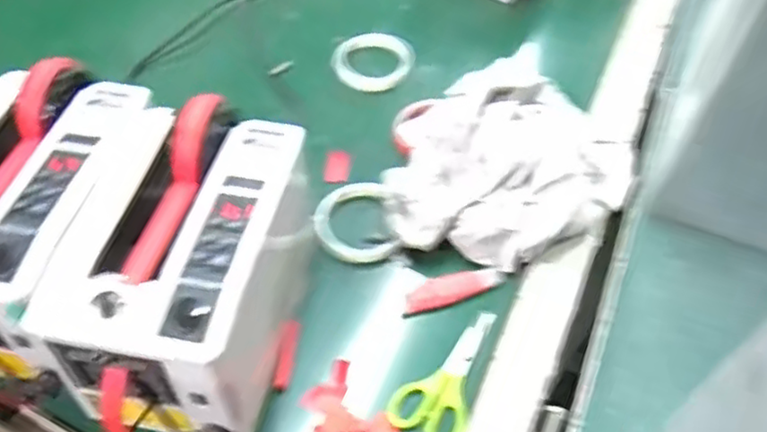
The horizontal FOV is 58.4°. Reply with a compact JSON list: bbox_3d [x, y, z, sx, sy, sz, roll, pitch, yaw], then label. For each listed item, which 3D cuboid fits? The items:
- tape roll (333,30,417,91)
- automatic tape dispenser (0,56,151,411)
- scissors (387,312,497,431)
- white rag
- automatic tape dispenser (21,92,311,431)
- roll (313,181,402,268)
[{"bbox_3d":[-0.016,-0.182,0.799,0.091,0.015,0.088,-2,60,4],"label":"tape roll"},{"bbox_3d":[-0.280,0.003,0.551,0.142,0.115,0.243,9,54,5],"label":"automatic tape dispenser"},{"bbox_3d":[0.054,0.129,0.574,0.061,0.009,0.130,21,56,14],"label":"scissors"},{"bbox_3d":[0.119,-0.059,0.671,0.259,0.079,0.202,-28,59,-20],"label":"white rag"},{"bbox_3d":[-0.150,0.050,0.538,0.141,0.147,0.240,10,54,6],"label":"automatic tape dispenser"},{"bbox_3d":[-0.027,0.006,0.653,0.080,0.015,0.085,-3,62,6],"label":"roll"}]

